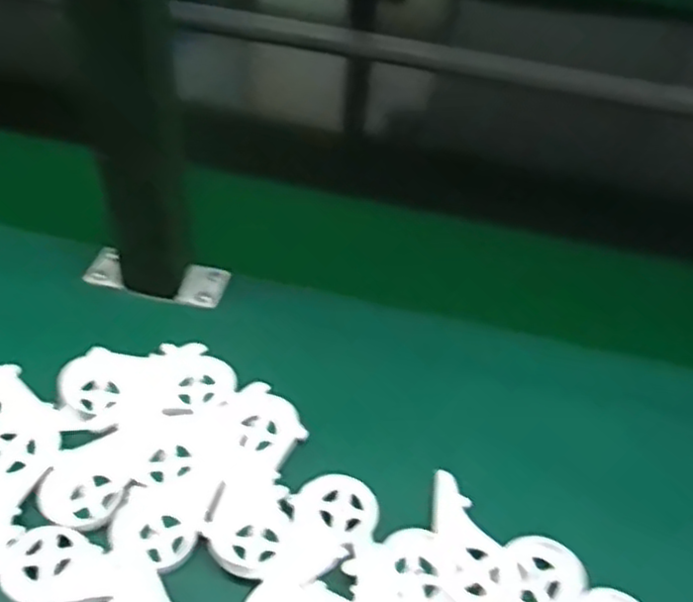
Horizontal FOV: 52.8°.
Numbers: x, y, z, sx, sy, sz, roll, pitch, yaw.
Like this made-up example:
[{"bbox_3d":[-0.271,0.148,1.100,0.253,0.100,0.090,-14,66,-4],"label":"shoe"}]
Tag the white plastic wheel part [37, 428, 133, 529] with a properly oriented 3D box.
[{"bbox_3d":[-0.155,0.110,0.415,0.051,0.011,0.055,-14,51,-19],"label":"white plastic wheel part"}]

